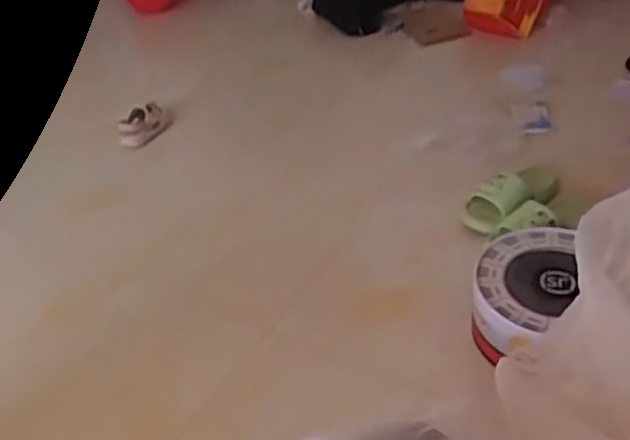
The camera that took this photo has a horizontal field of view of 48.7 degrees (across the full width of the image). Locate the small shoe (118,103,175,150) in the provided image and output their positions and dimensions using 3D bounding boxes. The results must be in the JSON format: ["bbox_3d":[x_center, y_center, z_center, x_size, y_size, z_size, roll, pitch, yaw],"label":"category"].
[{"bbox_3d":[-0.462,-0.263,1.884,0.056,0.090,0.162,11,41,22],"label":"small shoe"}]

